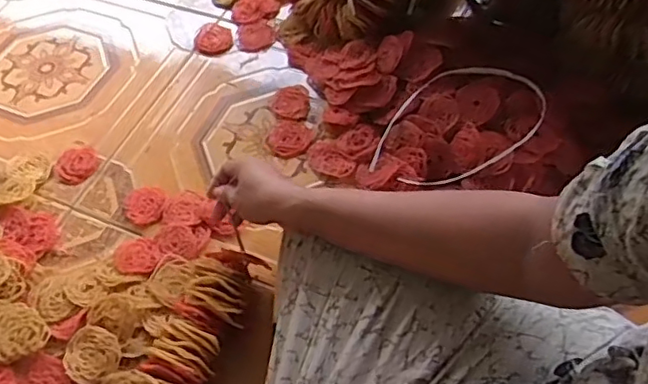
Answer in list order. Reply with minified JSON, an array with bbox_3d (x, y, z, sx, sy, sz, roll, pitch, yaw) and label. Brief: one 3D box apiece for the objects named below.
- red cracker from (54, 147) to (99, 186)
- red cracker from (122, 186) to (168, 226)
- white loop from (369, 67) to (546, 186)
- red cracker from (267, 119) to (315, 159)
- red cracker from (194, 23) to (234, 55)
[{"bbox_3d":[-0.337,-0.038,0.833,0.059,0.015,0.052,-38,61,-19],"label":"red cracker"},{"bbox_3d":[-0.230,0.018,0.787,0.053,0.015,0.062,-35,60,-18],"label":"red cracker"},{"bbox_3d":[0.174,-0.084,0.785,0.175,0.051,0.191,22,61,19],"label":"white loop"},{"bbox_3d":[-0.047,-0.076,0.838,0.060,0.010,0.063,-2,56,3],"label":"red cracker"},{"bbox_3d":[-0.174,-0.243,0.964,0.061,0.006,0.064,-6,56,1],"label":"red cracker"}]

